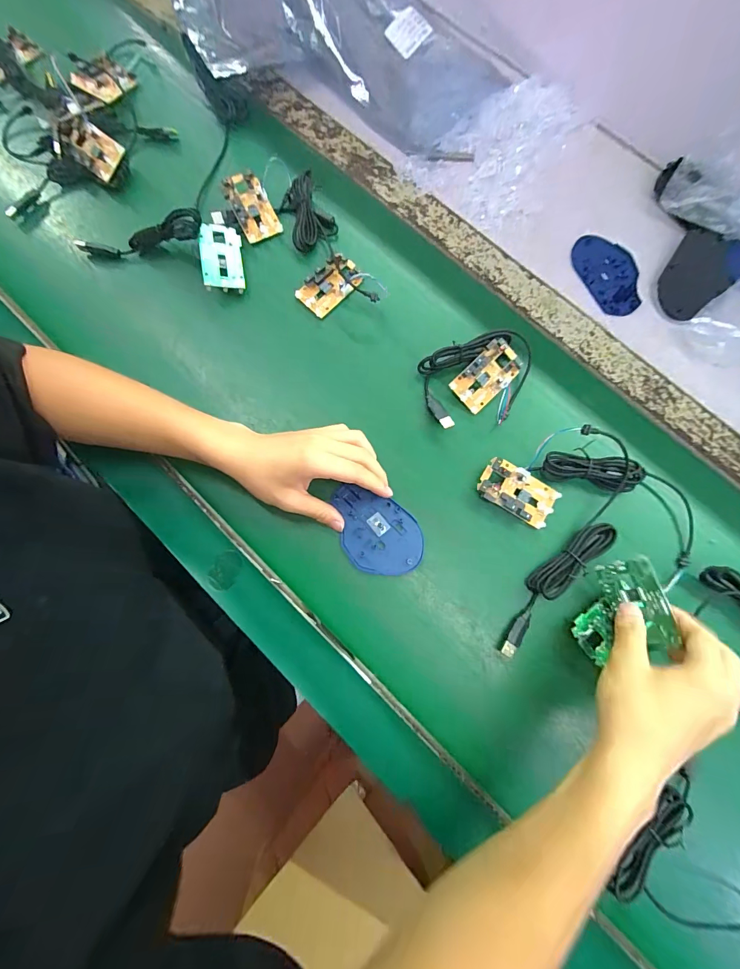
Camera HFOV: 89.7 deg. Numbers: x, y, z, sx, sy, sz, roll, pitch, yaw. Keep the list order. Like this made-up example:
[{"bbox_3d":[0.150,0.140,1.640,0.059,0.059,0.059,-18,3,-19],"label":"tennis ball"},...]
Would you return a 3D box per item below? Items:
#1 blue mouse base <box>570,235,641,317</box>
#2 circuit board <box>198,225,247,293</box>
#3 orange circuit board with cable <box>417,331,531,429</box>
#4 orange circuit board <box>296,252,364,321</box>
[{"bbox_3d":[0.286,-0.253,0.443,0.069,0.005,0.108,-13,79,-3],"label":"blue mouse base"},{"bbox_3d":[-0.173,-0.265,0.433,0.045,0.012,0.080,-6,82,-13],"label":"circuit board"},{"bbox_3d":[0.122,-0.115,0.403,0.125,0.025,0.094,-11,79,-3],"label":"orange circuit board with cable"},{"bbox_3d":[-0.046,-0.232,0.433,0.072,0.012,0.045,-43,82,-8],"label":"orange circuit board"}]

